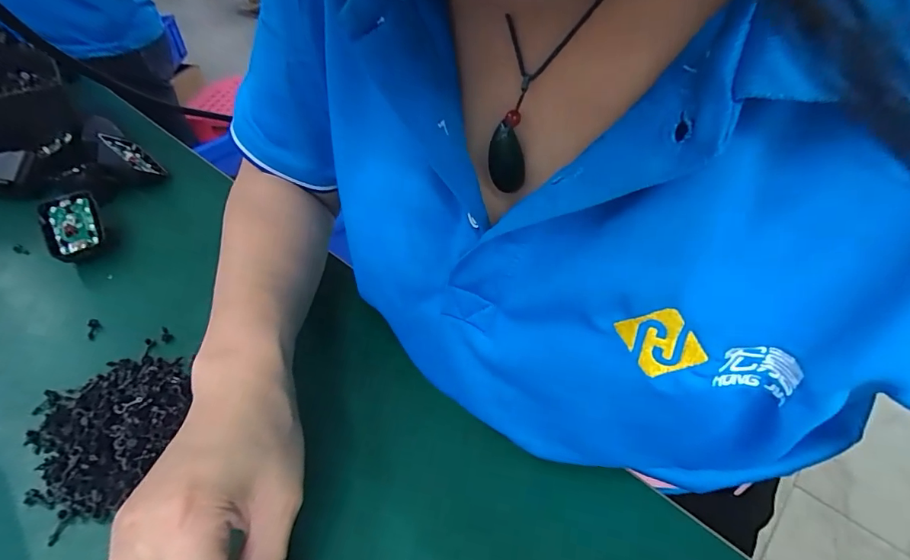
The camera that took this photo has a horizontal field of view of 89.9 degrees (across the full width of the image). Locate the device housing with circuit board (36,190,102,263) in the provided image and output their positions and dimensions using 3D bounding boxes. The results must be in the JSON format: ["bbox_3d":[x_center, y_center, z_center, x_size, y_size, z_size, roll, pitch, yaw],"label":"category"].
[{"bbox_3d":[-0.342,-0.050,0.408,0.042,0.015,0.069,-24,65,-21],"label":"device housing with circuit board"}]

